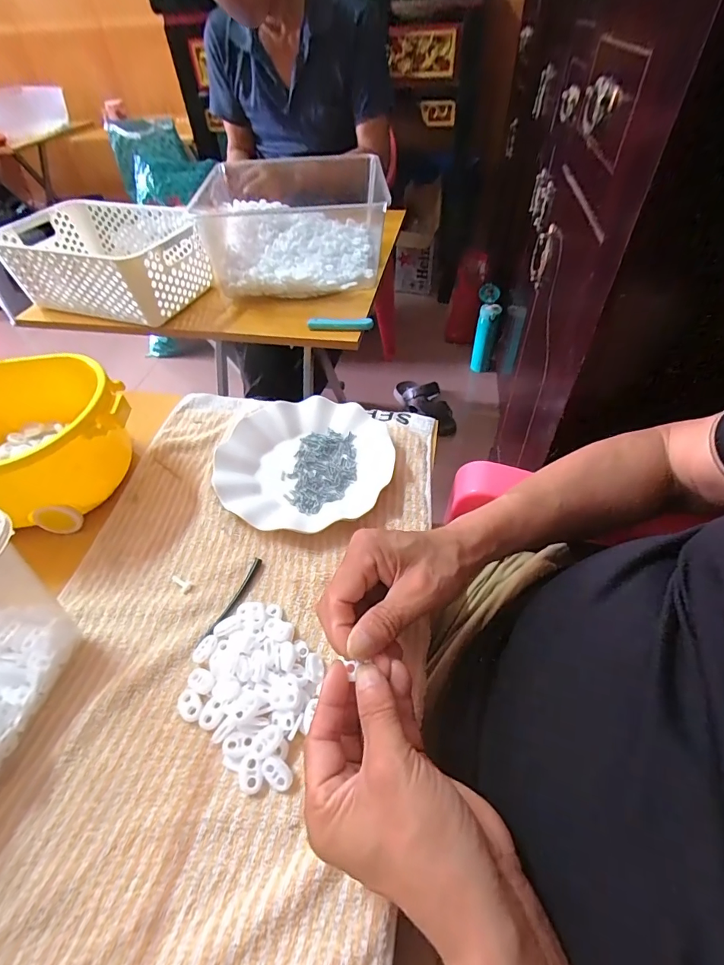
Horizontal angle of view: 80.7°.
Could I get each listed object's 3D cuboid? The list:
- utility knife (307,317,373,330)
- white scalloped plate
[{"bbox_3d":[-0.033,-0.246,0.659,0.100,0.012,0.020,2,49,5],"label":"utility knife"},{"bbox_3d":[-0.059,-0.023,0.451,0.179,0.022,0.179,-2,49,2],"label":"white scalloped plate"}]

